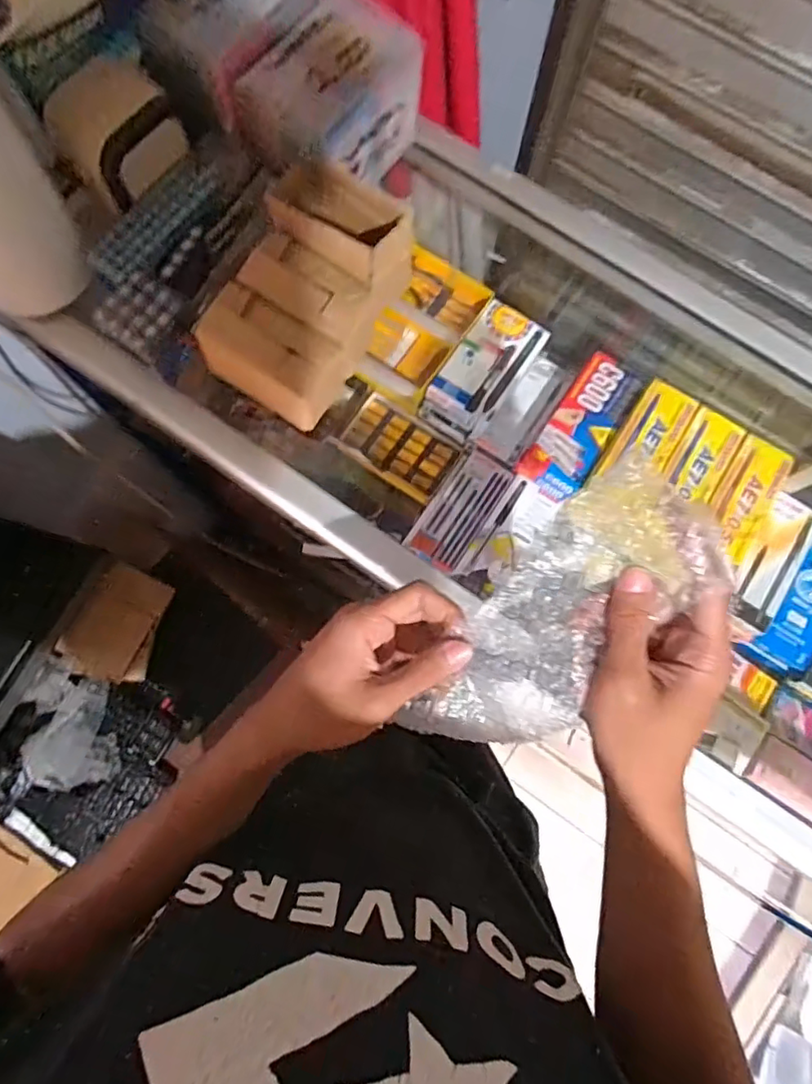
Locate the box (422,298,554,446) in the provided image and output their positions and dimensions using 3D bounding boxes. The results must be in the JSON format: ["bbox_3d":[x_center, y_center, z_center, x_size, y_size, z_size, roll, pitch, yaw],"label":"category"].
[{"bbox_3d":[0.091,-0.201,0.668,0.078,0.046,0.157,35,81,5],"label":"box"}]

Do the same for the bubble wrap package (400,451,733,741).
[{"bbox_3d":[0.088,0.051,0.328,0.084,0.026,0.201,39,106,6],"label":"bubble wrap package"}]

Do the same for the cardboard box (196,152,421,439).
[{"bbox_3d":[-0.075,-0.189,0.441,0.117,0.056,0.182,25,80,3],"label":"cardboard box"}]

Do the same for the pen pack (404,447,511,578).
[{"bbox_3d":[0.064,-0.037,0.658,0.063,0.010,0.143,34,81,5],"label":"pen pack"}]

